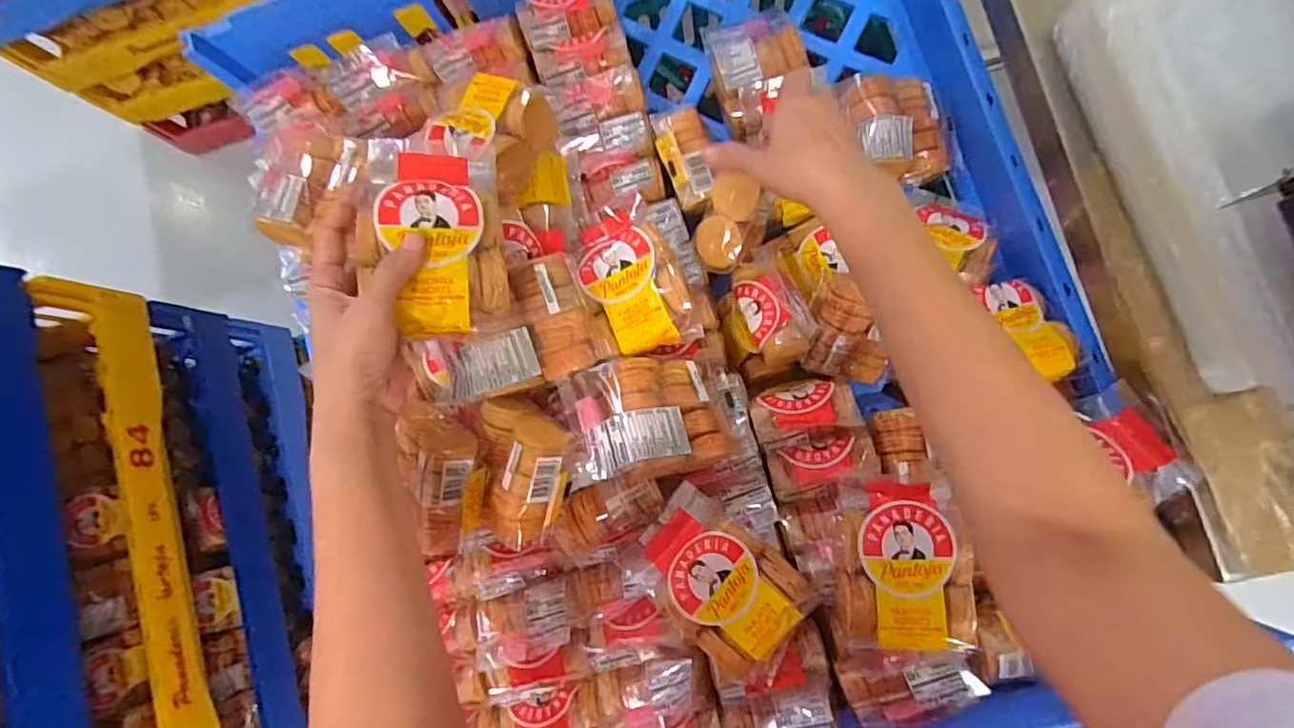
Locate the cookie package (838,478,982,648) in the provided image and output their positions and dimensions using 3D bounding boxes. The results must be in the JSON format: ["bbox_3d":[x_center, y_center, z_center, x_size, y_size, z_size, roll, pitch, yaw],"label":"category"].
[{"bbox_3d":[0.180,0.141,0.430,0.086,0.053,0.110,-3,84,7],"label":"cookie package"}]

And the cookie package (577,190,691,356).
[{"bbox_3d":[-0.013,-0.073,0.479,0.079,0.040,0.133,-20,82,5],"label":"cookie package"}]

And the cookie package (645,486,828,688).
[{"bbox_3d":[0.057,0.162,0.445,0.131,0.049,0.083,37,90,10],"label":"cookie package"}]

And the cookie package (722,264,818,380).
[{"bbox_3d":[0.099,-0.037,0.529,0.048,0.098,0.094,-11,74,-34],"label":"cookie package"}]

